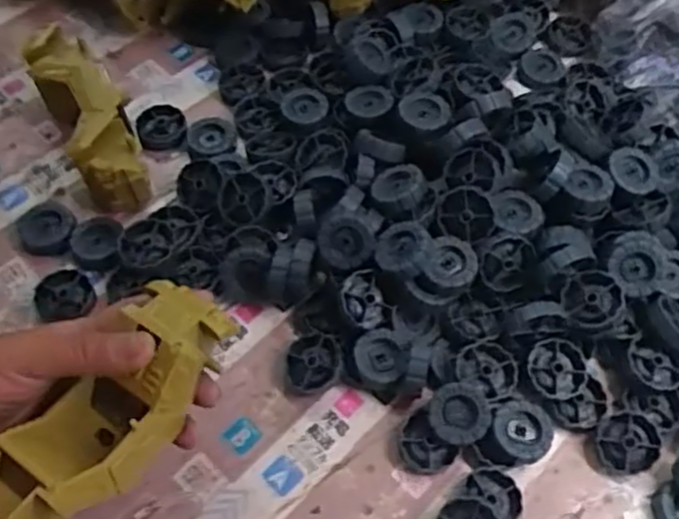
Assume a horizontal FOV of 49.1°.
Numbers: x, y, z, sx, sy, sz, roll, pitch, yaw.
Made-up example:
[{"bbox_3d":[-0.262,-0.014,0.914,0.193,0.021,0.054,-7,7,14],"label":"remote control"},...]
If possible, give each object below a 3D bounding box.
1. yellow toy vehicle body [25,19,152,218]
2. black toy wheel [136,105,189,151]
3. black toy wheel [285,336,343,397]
[{"bbox_3d":[-0.189,-0.106,0.564,0.048,0.053,0.155,-25,63,-16],"label":"yellow toy vehicle body"},{"bbox_3d":[-0.142,-0.105,0.594,0.038,0.012,0.037,1,59,-2],"label":"black toy wheel"},{"bbox_3d":[-0.017,0.069,0.489,0.035,0.019,0.035,1,59,-2],"label":"black toy wheel"}]

